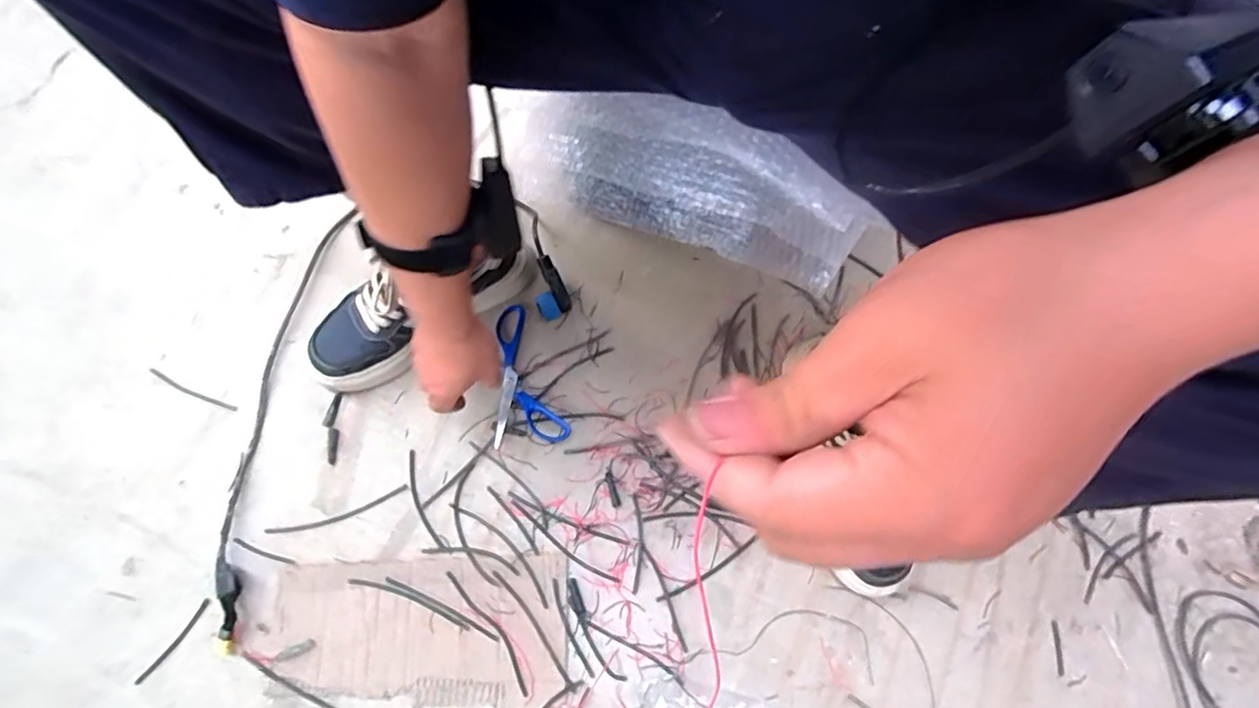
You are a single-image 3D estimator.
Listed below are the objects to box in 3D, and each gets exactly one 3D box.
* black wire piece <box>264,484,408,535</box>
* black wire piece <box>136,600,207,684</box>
[{"bbox_3d":[-0.314,0.173,0.628,0.150,0.004,0.017,-18,75,-5],"label":"black wire piece"},{"bbox_3d":[-0.462,0.293,0.592,0.011,0.004,0.095,36,77,9],"label":"black wire piece"}]

